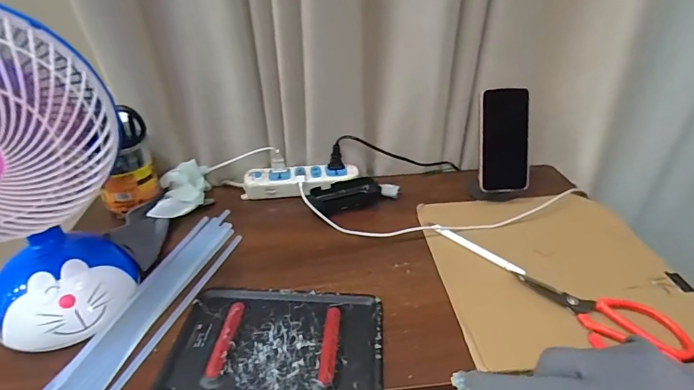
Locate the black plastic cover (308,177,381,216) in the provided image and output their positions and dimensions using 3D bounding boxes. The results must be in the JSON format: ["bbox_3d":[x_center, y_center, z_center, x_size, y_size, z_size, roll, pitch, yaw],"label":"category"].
[{"bbox_3d":[-0.003,0.001,0.642,0.112,0.021,0.054,-17,37,-22],"label":"black plastic cover"}]

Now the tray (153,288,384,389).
[{"bbox_3d":[-0.072,0.154,0.417,0.215,0.008,0.140,1,33,4],"label":"tray"}]

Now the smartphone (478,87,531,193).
[{"bbox_3d":[0.235,-0.081,0.598,0.073,0.151,0.012,-4,8,2],"label":"smartphone"}]

